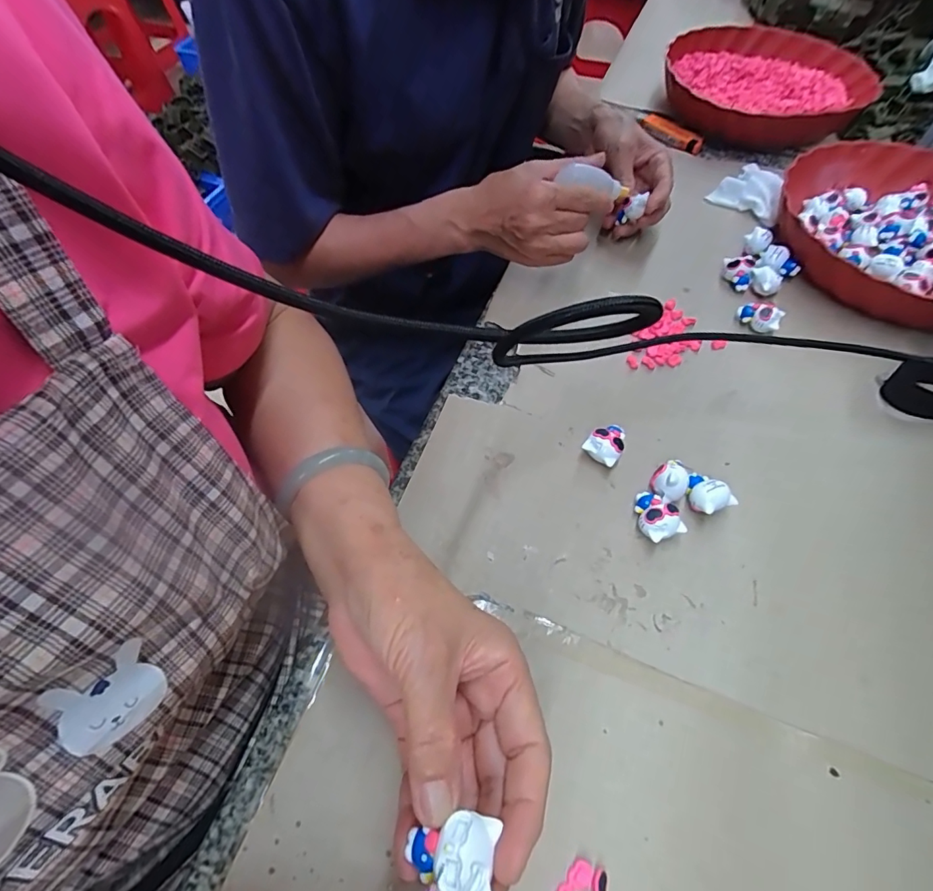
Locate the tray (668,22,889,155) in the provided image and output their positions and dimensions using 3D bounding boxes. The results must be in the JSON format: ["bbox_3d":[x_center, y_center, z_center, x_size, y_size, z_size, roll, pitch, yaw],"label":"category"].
[{"bbox_3d":[0.368,-0.444,0.588,0.240,0.048,0.251,10,59,5],"label":"tray"}]

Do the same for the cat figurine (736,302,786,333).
[{"bbox_3d":[0.252,-0.112,0.404,0.035,0.022,0.013,18,61,8],"label":"cat figurine"}]

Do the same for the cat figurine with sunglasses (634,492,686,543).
[{"bbox_3d":[0.123,0.046,0.312,0.025,0.021,0.034,-19,62,-13],"label":"cat figurine with sunglasses"}]

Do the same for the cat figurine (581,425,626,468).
[{"bbox_3d":[0.099,0.000,0.338,0.024,0.021,0.028,36,65,18],"label":"cat figurine"}]

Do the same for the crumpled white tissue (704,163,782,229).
[{"bbox_3d":[0.299,-0.267,0.495,0.070,0.024,0.060,33,64,16],"label":"crumpled white tissue"}]

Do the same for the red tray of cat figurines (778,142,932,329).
[{"bbox_3d":[0.421,-0.195,0.444,0.231,0.044,0.235,21,61,10],"label":"red tray of cat figurines"}]

